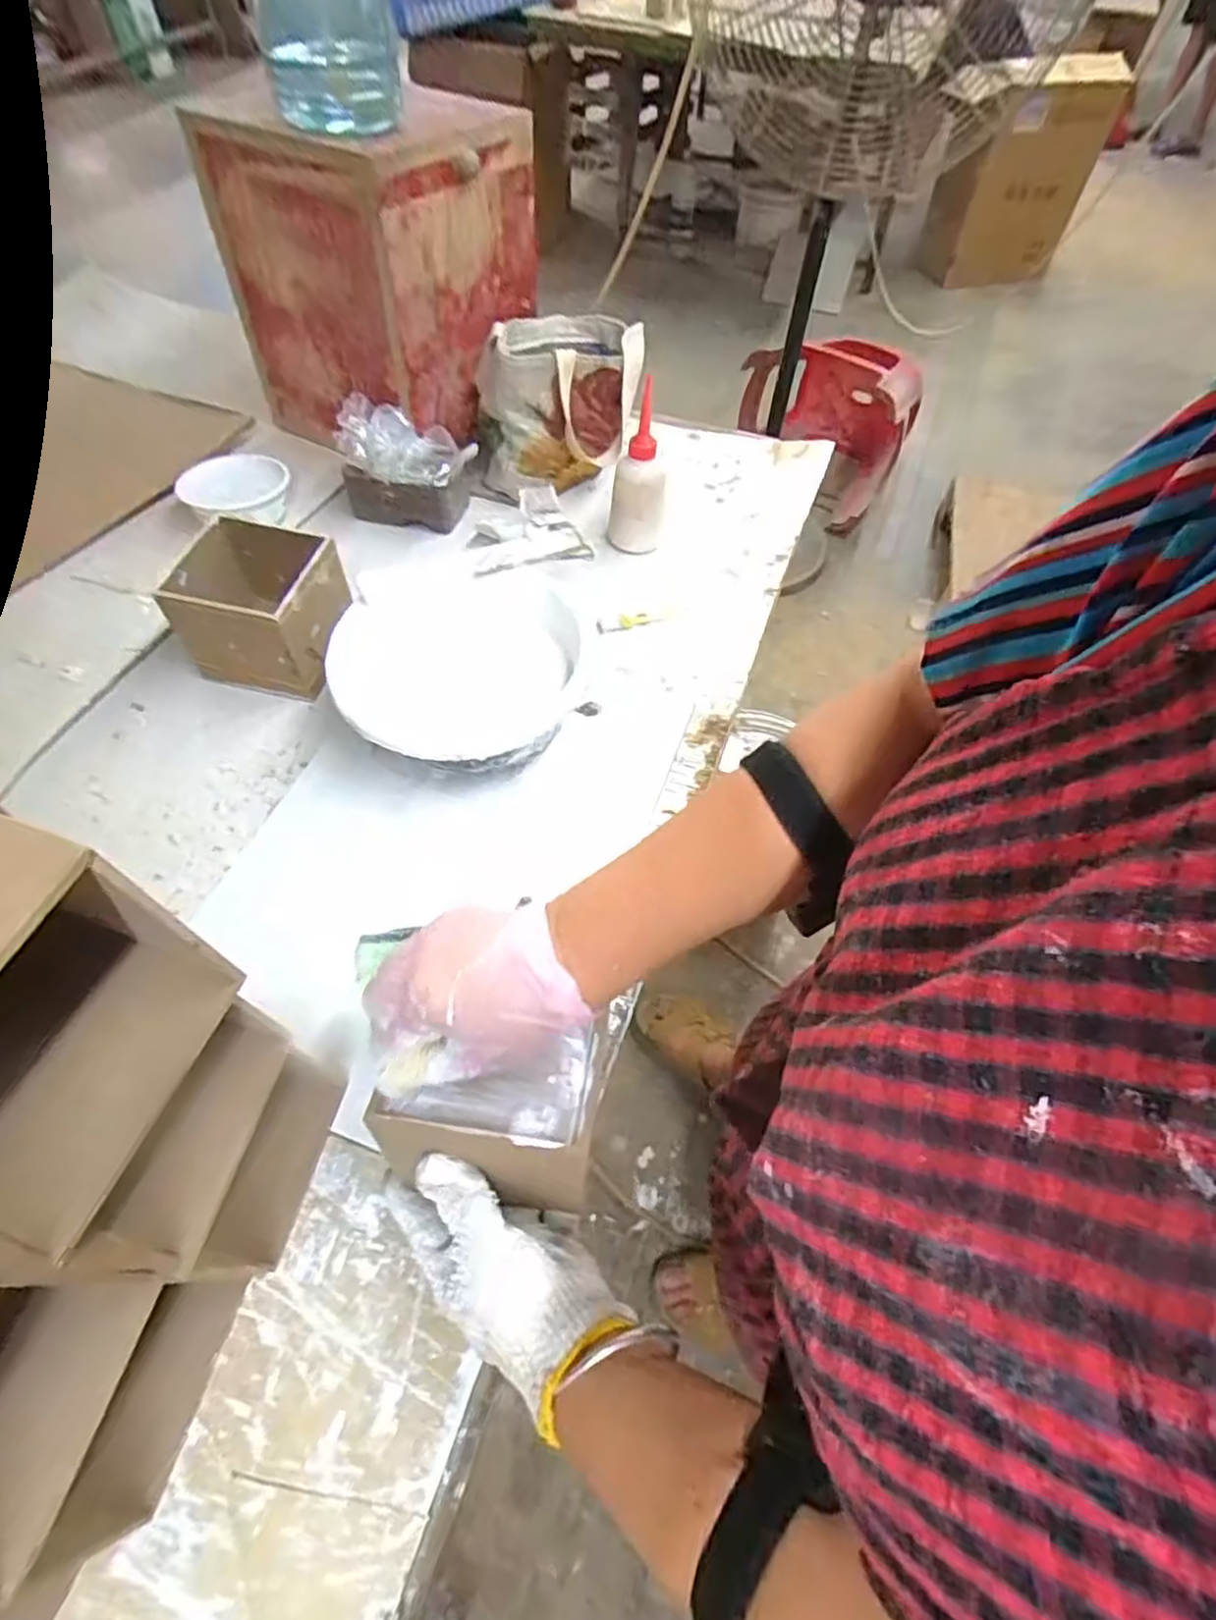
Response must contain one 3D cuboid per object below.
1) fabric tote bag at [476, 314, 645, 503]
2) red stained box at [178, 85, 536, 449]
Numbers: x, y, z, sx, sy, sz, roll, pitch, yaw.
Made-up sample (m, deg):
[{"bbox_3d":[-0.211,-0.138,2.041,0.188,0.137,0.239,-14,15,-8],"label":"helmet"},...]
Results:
[{"bbox_3d":[-0.061,-0.492,0.848,0.196,0.132,0.165,-19,60,-13],"label":"fabric tote bag"},{"bbox_3d":[-0.254,-0.617,0.834,0.259,0.296,0.252,25,60,14],"label":"red stained box"}]

